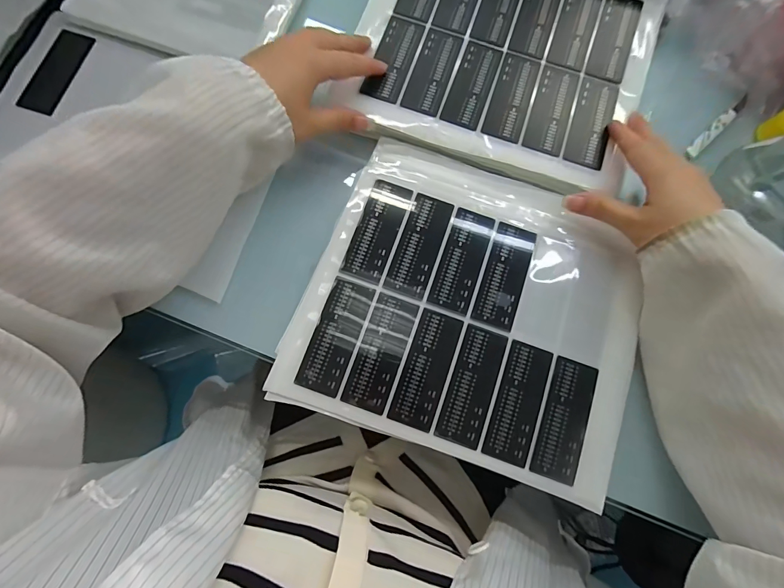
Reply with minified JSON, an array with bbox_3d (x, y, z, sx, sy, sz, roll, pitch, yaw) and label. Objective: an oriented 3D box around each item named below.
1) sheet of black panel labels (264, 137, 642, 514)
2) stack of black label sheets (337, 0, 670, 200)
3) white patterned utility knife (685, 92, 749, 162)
[{"bbox_3d":[0.068,0.007,0.315,0.266,0.010,0.244,19,77,2],"label":"sheet of black panel labels"},{"bbox_3d":[0.106,-0.226,0.353,0.263,0.015,0.226,18,79,3],"label":"stack of black label sheets"},{"bbox_3d":[0.341,-0.176,0.387,0.106,0.008,0.012,-41,82,-12],"label":"white patterned utility knife"}]

